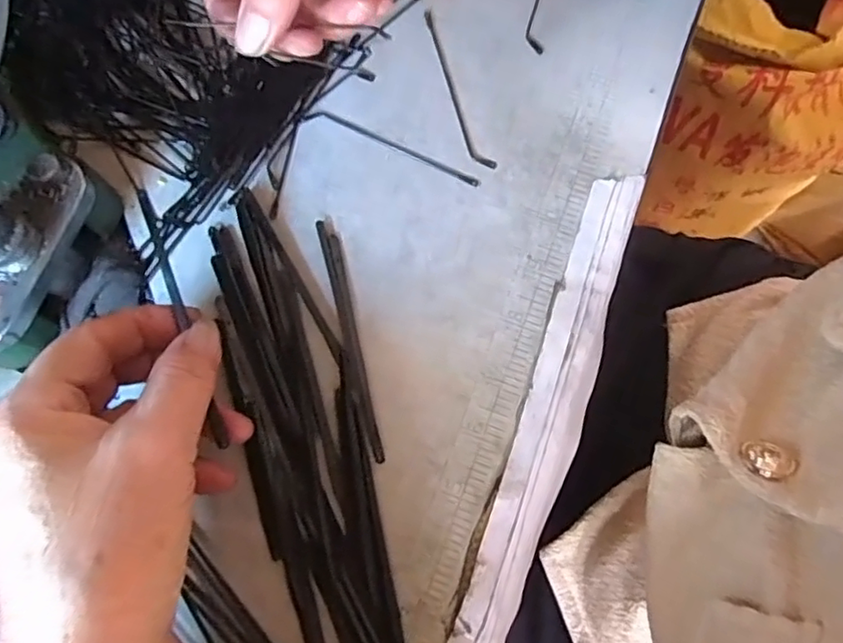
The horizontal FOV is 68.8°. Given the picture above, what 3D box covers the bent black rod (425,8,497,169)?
[{"bbox_3d":[0.015,-0.109,0.290,0.010,0.004,0.088,-20,77,-5],"label":"bent black rod"}]

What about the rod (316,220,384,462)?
[{"bbox_3d":[-0.031,0.006,0.260,0.008,0.004,0.104,-12,76,-4],"label":"rod"}]

